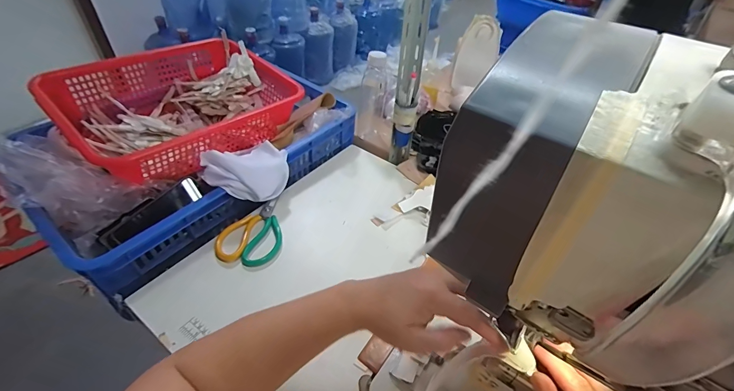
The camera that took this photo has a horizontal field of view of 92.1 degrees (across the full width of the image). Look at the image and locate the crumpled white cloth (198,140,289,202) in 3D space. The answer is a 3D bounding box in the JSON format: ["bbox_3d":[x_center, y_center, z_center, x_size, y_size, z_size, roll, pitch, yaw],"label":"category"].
[{"bbox_3d":[-0.212,-0.037,0.650,0.154,0.105,0.082,-30,54,-30],"label":"crumpled white cloth"}]

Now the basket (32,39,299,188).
[{"bbox_3d":[-0.378,-0.198,0.751,0.313,0.115,0.429,35,52,28],"label":"basket"}]

